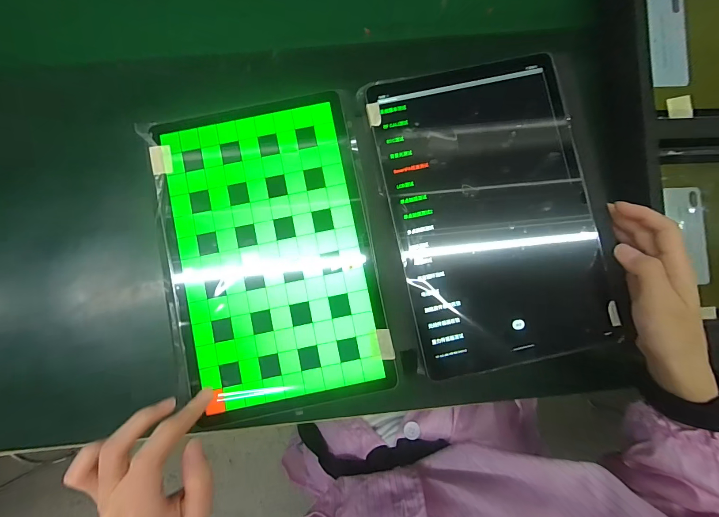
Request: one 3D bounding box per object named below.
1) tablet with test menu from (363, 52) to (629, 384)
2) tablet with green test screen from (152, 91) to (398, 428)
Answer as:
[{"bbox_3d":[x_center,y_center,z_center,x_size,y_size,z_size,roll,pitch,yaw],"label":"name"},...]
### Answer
[{"bbox_3d":[0.117,-0.040,0.290,0.175,0.015,0.250,-11,87,-2],"label":"tablet with test menu"},{"bbox_3d":[-0.070,-0.003,0.283,0.165,0.015,0.252,-11,89,0],"label":"tablet with green test screen"}]

